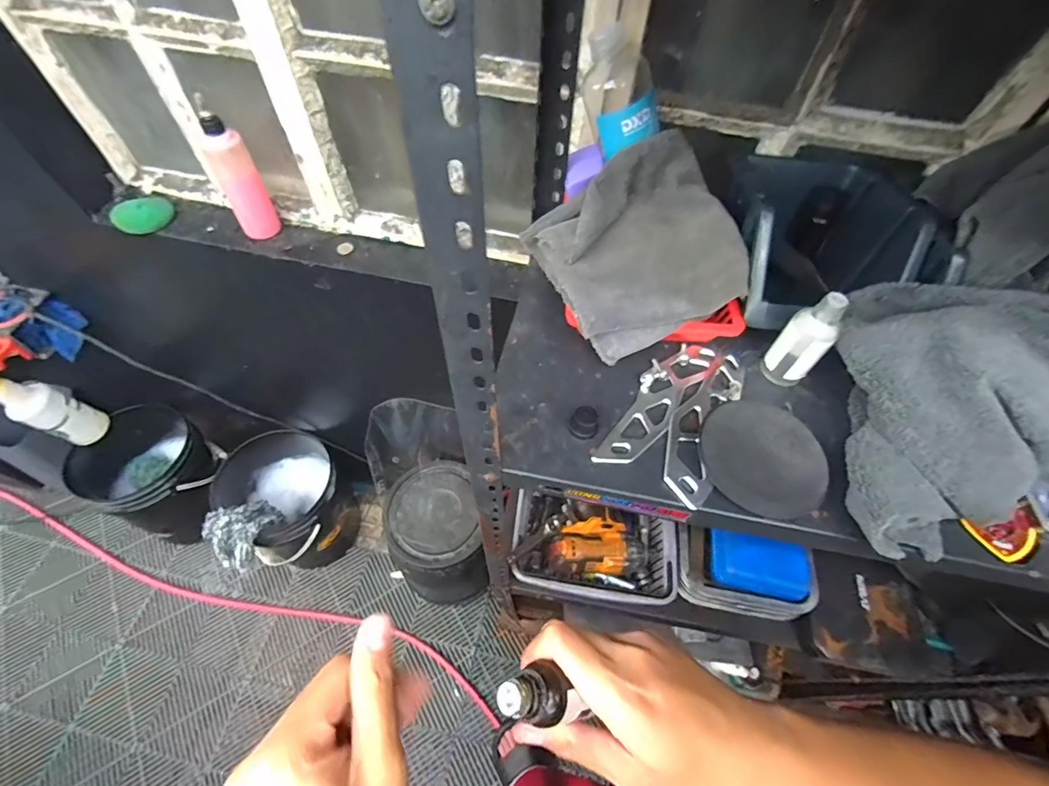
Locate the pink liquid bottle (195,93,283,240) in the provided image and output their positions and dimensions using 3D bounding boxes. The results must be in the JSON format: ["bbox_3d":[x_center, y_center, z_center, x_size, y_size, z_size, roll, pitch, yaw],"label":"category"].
[{"bbox_3d":[-0.399,-0.304,0.650,0.044,0.167,0.053,4,58,1],"label":"pink liquid bottle"}]

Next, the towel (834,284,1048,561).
[{"bbox_3d":[0.328,0.005,0.335,0.170,0.110,0.199,4,58,0],"label":"towel"}]

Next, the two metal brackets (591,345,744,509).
[{"bbox_3d":[0.137,0.014,0.398,0.086,0.017,0.160,29,61,15],"label":"two metal brackets"}]

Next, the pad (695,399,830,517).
[{"bbox_3d":[0.187,0.048,0.360,0.093,0.018,0.093,1,58,-2],"label":"pad"}]

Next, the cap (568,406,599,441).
[{"bbox_3d":[0.050,0.025,0.383,0.022,0.019,0.022,1,58,-2],"label":"cap"}]

